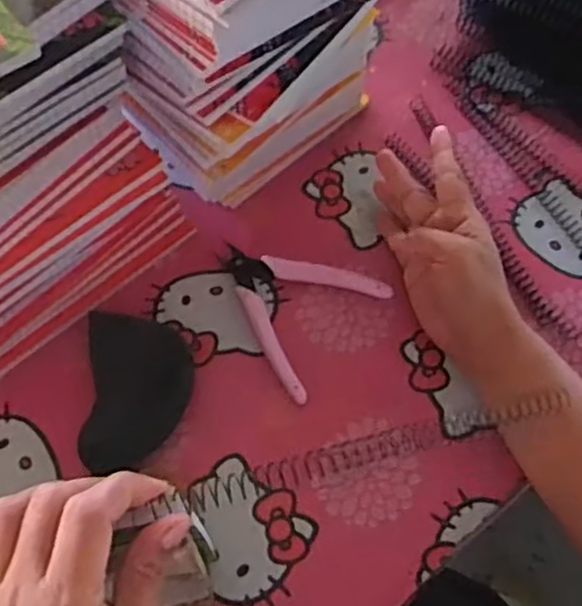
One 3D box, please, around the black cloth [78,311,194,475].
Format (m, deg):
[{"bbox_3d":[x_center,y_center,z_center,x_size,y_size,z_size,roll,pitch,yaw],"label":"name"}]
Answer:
[{"bbox_3d":[-0.096,0.056,0.475,0.063,0.034,0.089,1,61,0],"label":"black cloth"}]

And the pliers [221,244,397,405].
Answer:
[{"bbox_3d":[-0.005,0.000,0.518,0.107,0.012,0.099,33,66,16],"label":"pliers"}]

